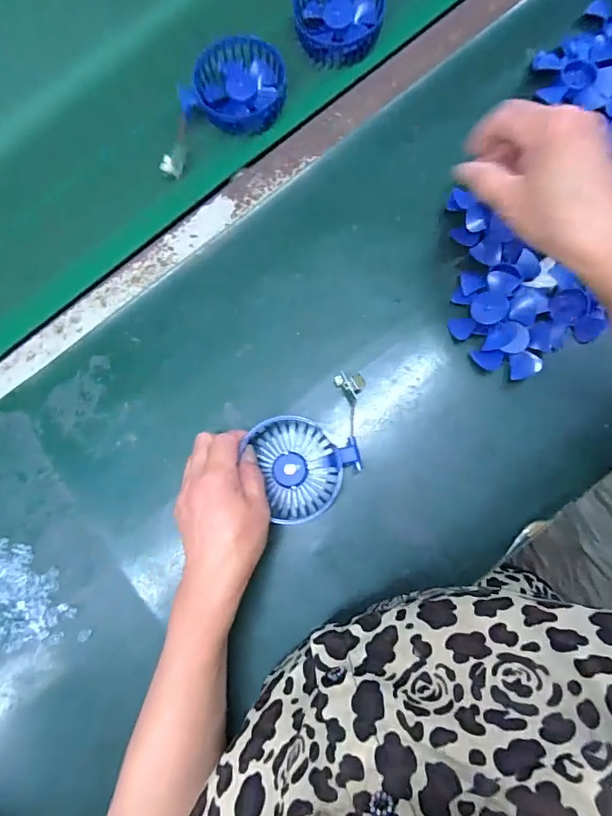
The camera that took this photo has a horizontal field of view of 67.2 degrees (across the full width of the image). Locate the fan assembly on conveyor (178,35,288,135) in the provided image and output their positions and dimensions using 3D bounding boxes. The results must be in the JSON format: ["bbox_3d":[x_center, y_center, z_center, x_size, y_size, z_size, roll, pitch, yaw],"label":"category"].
[{"bbox_3d":[-0.067,-0.324,0.460,0.094,0.024,0.084,13,84,5],"label":"fan assembly on conveyor"}]

